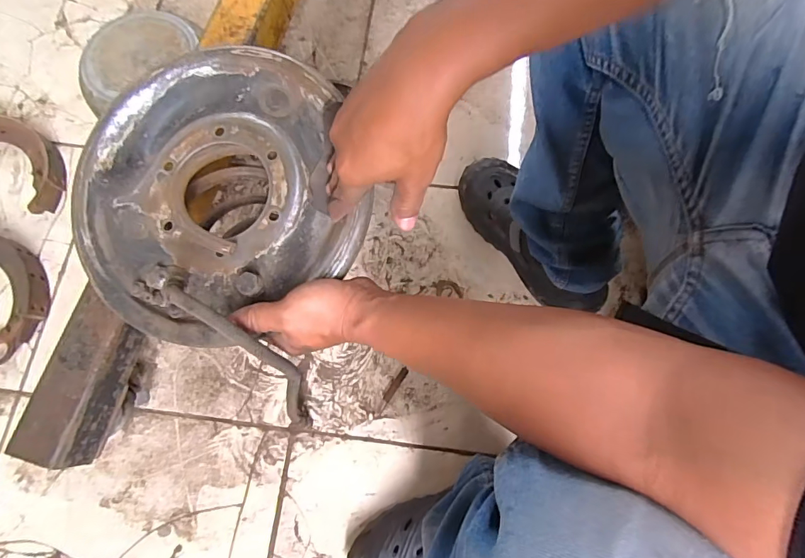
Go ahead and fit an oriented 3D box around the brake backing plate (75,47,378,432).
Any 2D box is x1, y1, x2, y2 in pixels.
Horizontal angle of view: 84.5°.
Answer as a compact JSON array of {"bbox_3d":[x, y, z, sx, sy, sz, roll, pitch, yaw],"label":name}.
[{"bbox_3d":[-0.154,-0.072,0.391,0.273,0.060,0.253,1,74,-2],"label":"brake backing plate"}]

